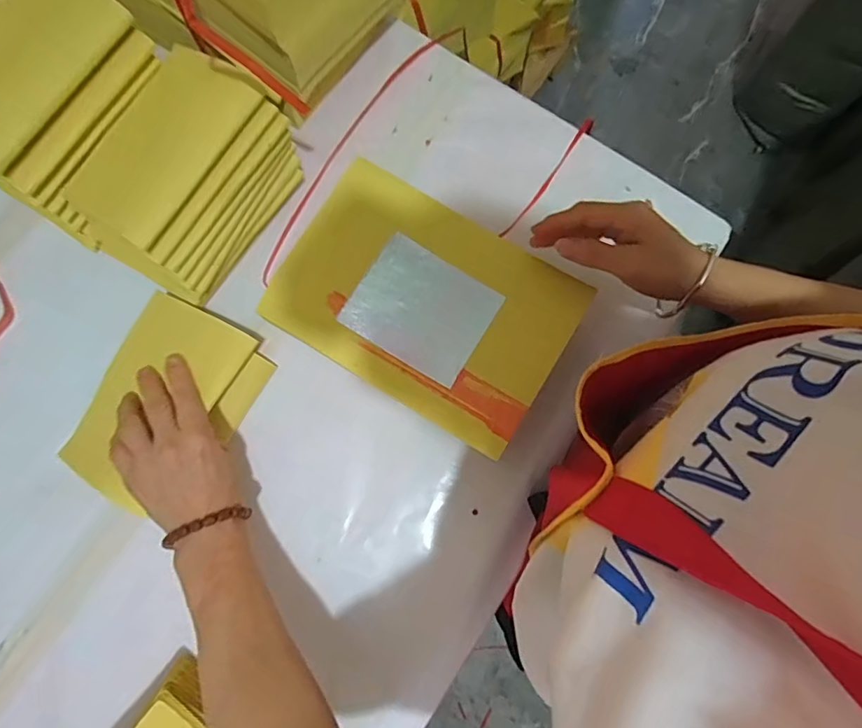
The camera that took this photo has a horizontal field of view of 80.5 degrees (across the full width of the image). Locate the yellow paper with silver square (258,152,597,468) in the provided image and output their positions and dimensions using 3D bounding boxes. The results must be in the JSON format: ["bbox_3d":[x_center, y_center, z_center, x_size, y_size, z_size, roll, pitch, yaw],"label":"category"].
[{"bbox_3d":[-0.005,-0.052,0.411,0.225,0.017,0.158,31,83,3],"label":"yellow paper with silver square"}]

